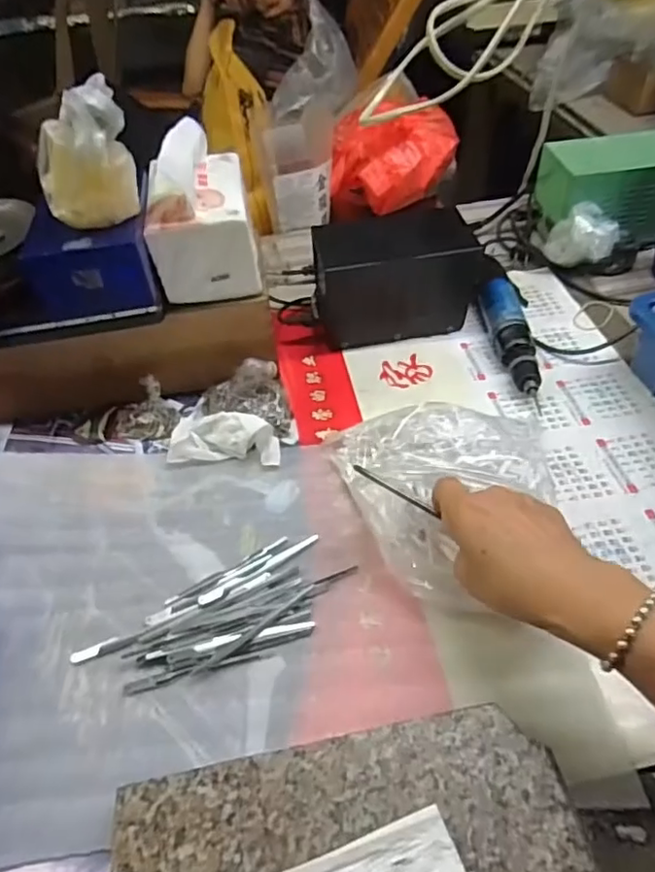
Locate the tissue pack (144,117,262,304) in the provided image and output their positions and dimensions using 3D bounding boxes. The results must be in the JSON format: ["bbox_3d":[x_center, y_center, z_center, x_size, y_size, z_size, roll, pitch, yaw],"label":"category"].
[{"bbox_3d":[-0.115,-0.211,0.544,0.091,0.116,0.126,-9,47,-3],"label":"tissue pack"}]

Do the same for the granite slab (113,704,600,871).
[{"bbox_3d":[0.012,0.233,0.310,0.241,0.037,0.130,-10,48,-5],"label":"granite slab"}]

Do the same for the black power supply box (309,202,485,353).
[{"bbox_3d":[0.080,-0.173,0.632,0.187,0.115,0.092,-7,47,-1],"label":"black power supply box"}]

